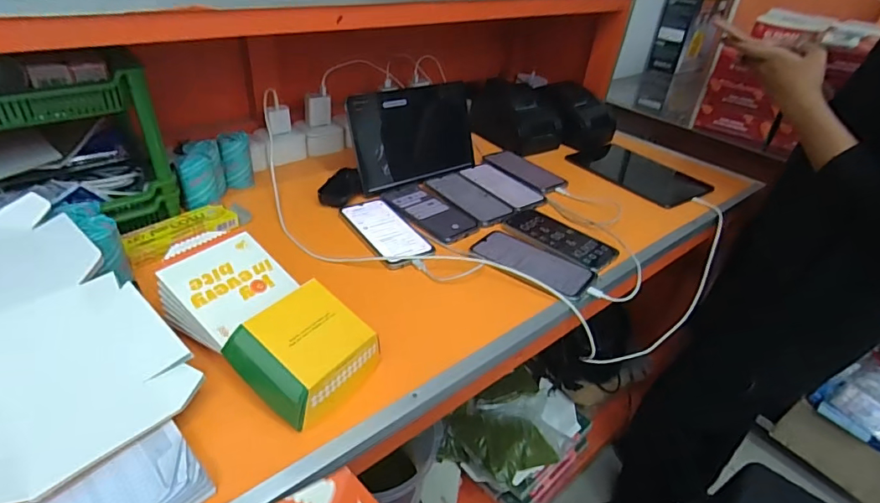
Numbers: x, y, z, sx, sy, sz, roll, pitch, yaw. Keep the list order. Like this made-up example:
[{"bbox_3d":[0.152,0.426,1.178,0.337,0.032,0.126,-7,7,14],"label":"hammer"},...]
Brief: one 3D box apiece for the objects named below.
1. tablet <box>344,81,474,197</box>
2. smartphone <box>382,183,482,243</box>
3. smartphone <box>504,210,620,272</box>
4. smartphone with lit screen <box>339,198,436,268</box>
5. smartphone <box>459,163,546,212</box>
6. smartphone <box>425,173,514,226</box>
[{"bbox_3d":[-0.040,-0.204,0.839,0.241,0.156,0.015,-22,25,-33],"label":"tablet"},{"bbox_3d":[-0.017,-0.065,0.769,0.082,0.005,0.167,-23,44,-35],"label":"smartphone"},{"bbox_3d":[0.182,-0.021,0.729,0.082,0.006,0.165,-23,43,-35],"label":"smartphone"},{"bbox_3d":[-0.081,-0.031,0.713,0.077,0.010,0.170,-17,40,-30],"label":"smartphone with lit screen"},{"bbox_3d":[0.114,-0.119,0.867,0.075,0.008,0.171,-17,40,-29],"label":"smartphone"},{"bbox_3d":[0.051,-0.094,0.822,0.081,0.004,0.170,-18,41,-31],"label":"smartphone"}]

